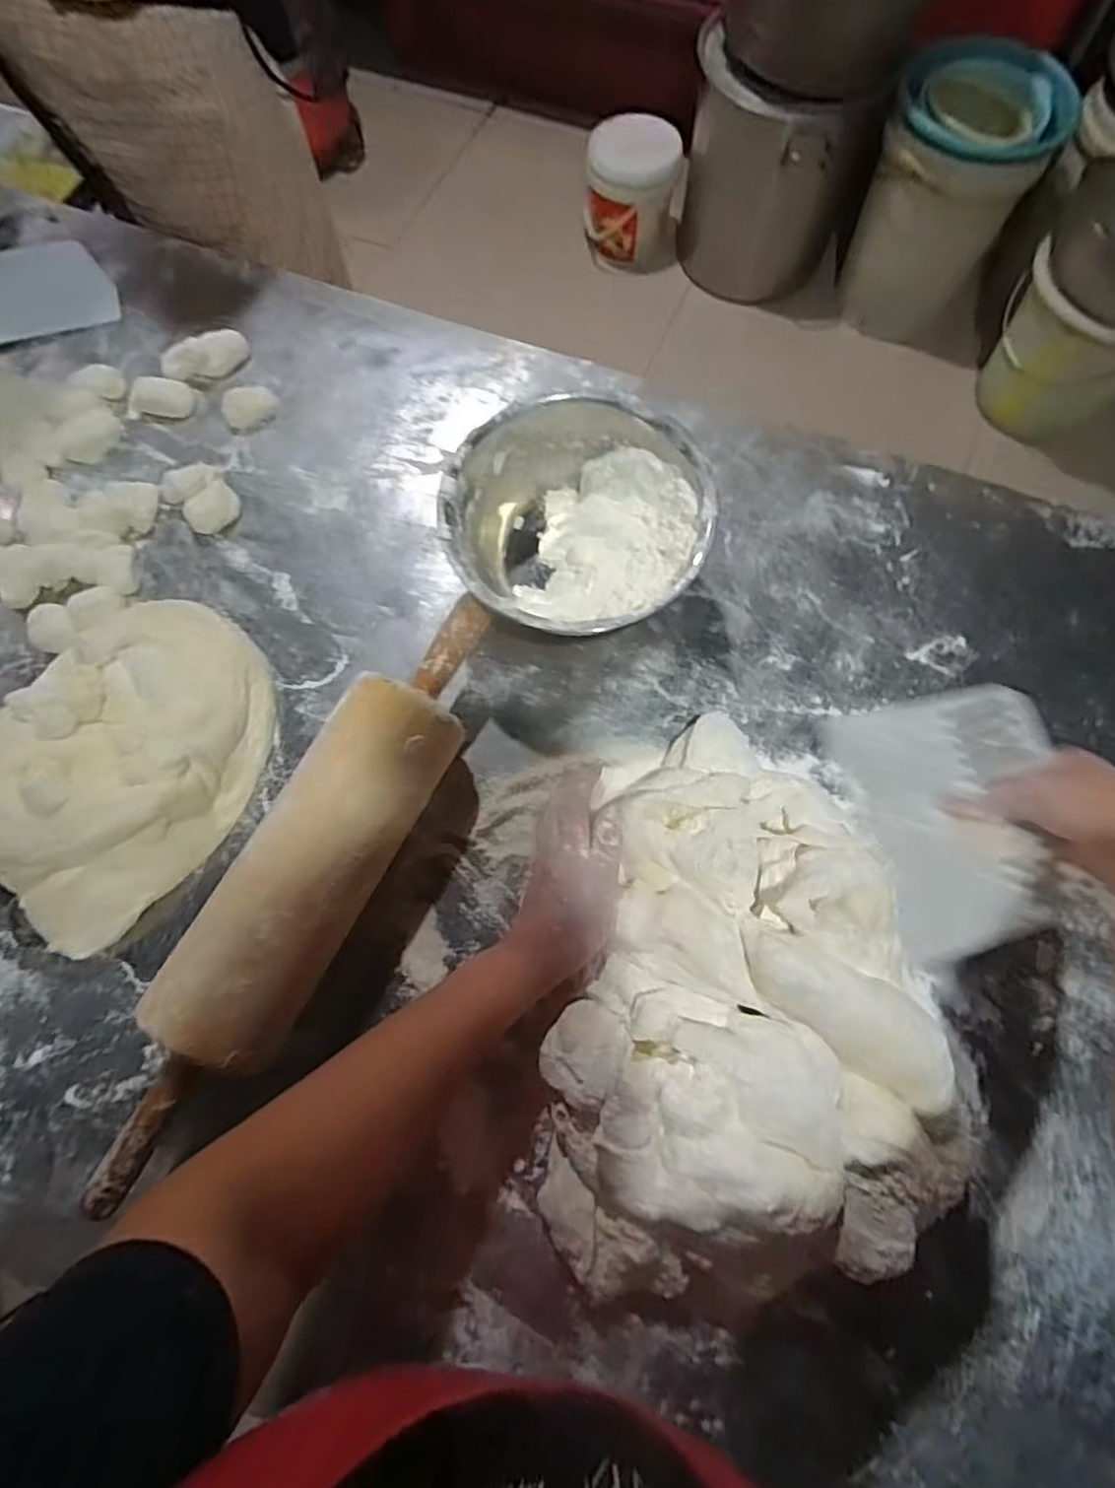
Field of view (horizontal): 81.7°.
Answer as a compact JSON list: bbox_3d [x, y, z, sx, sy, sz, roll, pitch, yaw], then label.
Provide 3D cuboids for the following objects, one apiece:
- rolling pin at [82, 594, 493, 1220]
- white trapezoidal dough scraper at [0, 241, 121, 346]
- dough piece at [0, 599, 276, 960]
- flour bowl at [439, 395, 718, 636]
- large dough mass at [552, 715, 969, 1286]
[{"bbox_3d":[-0.151,0.072,0.398,0.071,0.071,0.412,26,74,9],"label":"rolling pin"},{"bbox_3d":[-0.478,-0.395,0.566,0.162,0.009,0.105,-18,76,-7],"label":"white trapezoidal dough scraper"},{"bbox_3d":[-0.309,0.006,0.454,0.170,0.060,0.240,29,75,10],"label":"dough piece"},{"bbox_3d":[0.011,-0.165,0.498,0.184,0.086,0.180,0,72,1],"label":"flour bowl"},{"bbox_3d":[0.097,0.135,0.381,0.222,0.080,0.298,-8,73,-2],"label":"large dough mass"}]

